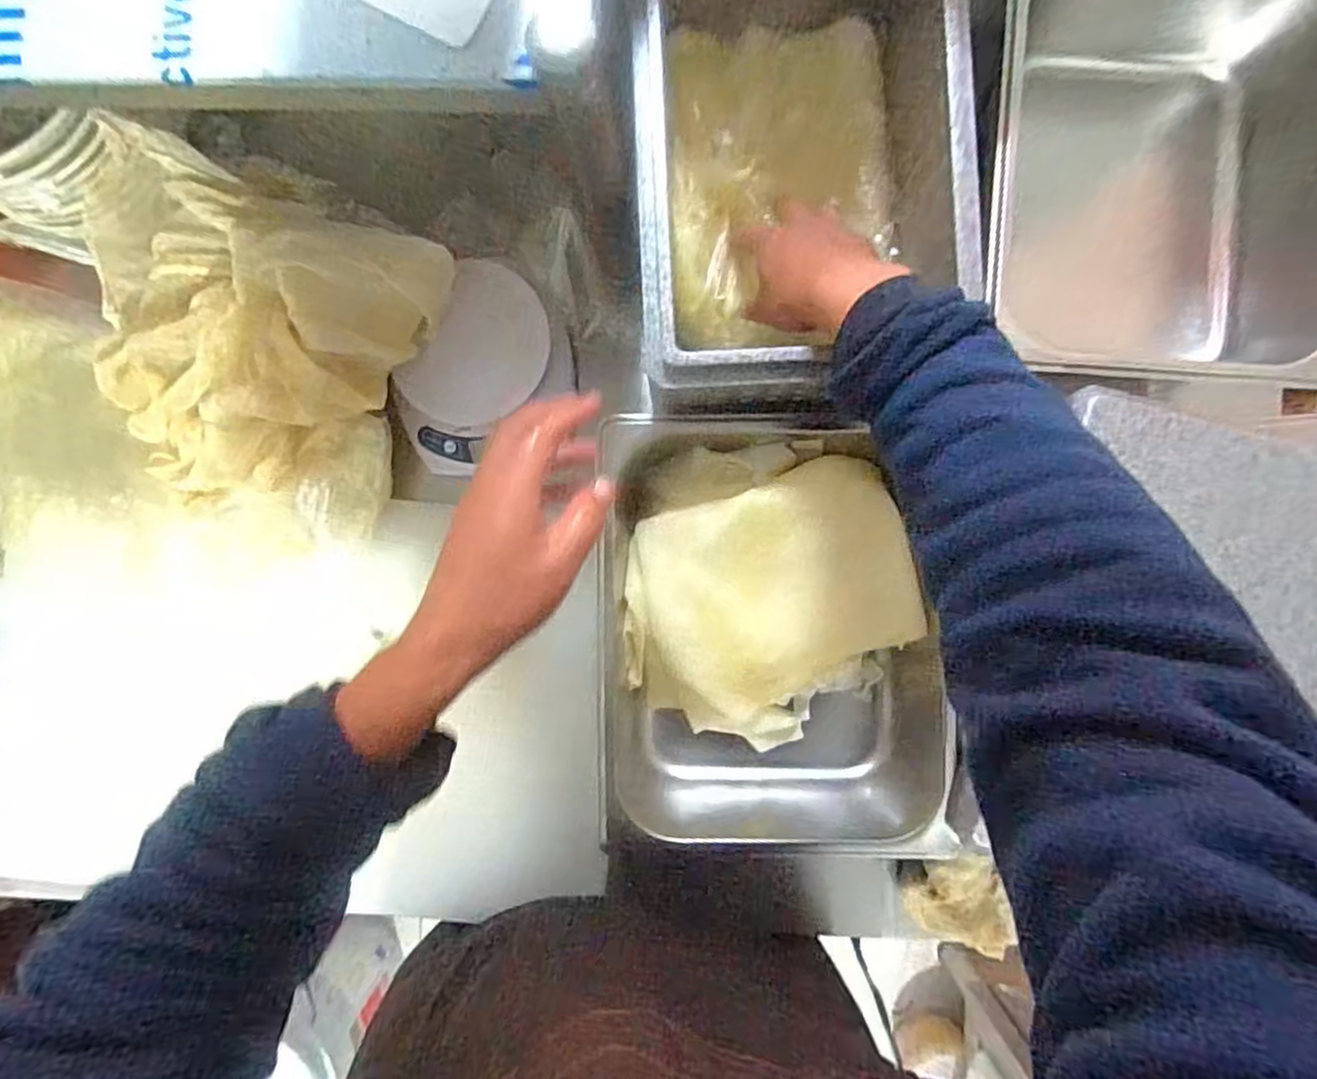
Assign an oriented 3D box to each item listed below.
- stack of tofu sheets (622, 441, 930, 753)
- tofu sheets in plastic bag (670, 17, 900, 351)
[{"bbox_3d":[0.088,0.053,0.560,0.234,0.073,0.254,-6,89,2],"label":"stack of tofu sheets"},{"bbox_3d":[0.096,-0.281,0.535,0.172,0.053,0.245,-3,89,2],"label":"tofu sheets in plastic bag"}]

